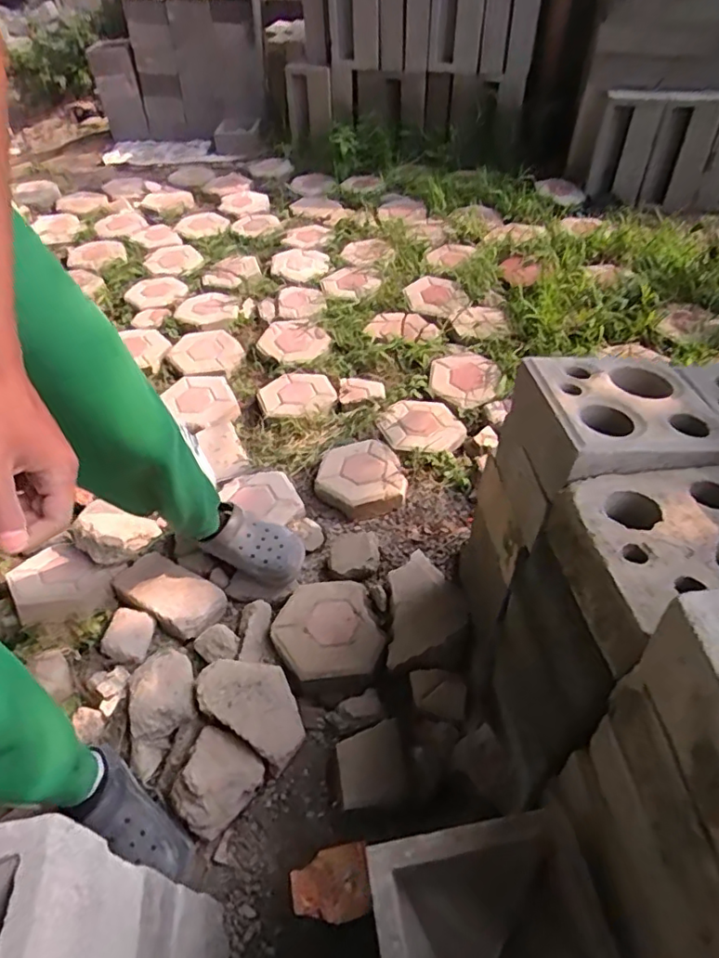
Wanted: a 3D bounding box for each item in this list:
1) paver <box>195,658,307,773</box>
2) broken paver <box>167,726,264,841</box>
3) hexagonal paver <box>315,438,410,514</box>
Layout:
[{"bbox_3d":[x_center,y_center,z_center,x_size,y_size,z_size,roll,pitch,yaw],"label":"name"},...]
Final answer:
[{"bbox_3d":[-0.172,0.364,0.938,0.206,0.059,0.123,25,53,24],"label":"paver"},{"bbox_3d":[-0.223,0.449,0.854,0.120,0.085,0.129,24,52,23],"label":"broken paver"},{"bbox_3d":[-0.002,-0.010,1.290,0.196,0.062,0.214,-10,47,-7],"label":"hexagonal paver"}]

